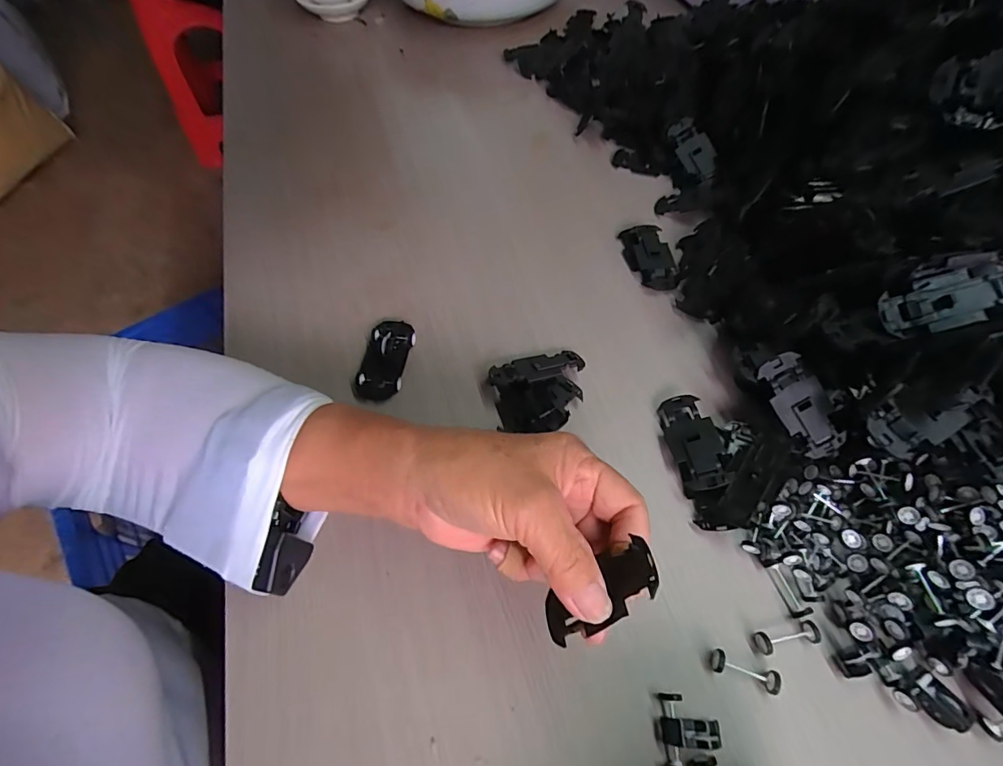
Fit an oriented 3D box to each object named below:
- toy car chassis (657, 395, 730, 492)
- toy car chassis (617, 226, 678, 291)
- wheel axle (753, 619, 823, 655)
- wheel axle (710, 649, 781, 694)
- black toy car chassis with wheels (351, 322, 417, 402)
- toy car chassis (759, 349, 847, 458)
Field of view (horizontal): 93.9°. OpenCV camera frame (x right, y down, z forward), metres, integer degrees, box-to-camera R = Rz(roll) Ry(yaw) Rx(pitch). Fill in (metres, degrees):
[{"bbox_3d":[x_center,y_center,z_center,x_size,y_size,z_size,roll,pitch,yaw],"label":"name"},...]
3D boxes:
[{"bbox_3d":[0.120,0.037,0.294,0.030,0.010,0.064,-16,51,13],"label":"toy car chassis"},{"bbox_3d":[0.120,-0.103,0.378,0.033,0.012,0.066,-10,60,-3],"label":"toy car chassis"},{"bbox_3d":[0.148,0.133,0.244,0.033,0.008,0.010,-12,61,-4],"label":"wheel axle"},{"bbox_3d":[0.123,0.145,0.236,0.031,0.007,0.010,18,63,12],"label":"wheel axle"},{"bbox_3d":[-0.082,-0.018,0.332,0.031,0.014,0.065,7,61,7],"label":"black toy car chassis with wheels"},{"bbox_3d":[0.179,0.014,0.278,0.027,0.005,0.065,-33,89,11],"label":"toy car chassis"}]

